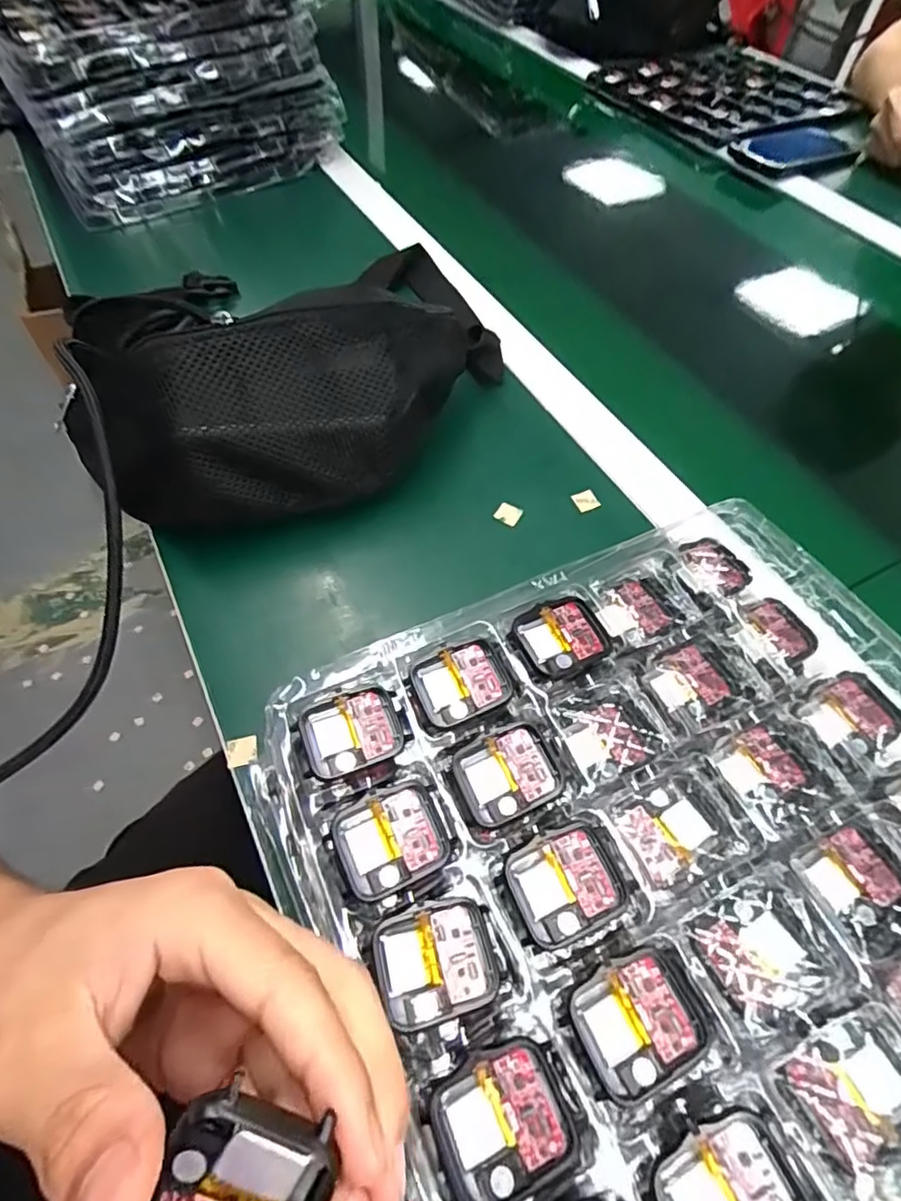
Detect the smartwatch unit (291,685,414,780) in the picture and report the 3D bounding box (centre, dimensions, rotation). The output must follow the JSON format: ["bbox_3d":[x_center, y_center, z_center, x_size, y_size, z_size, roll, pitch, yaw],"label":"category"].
[{"bbox_3d":[-0.045,0.060,0.269,0.046,0.006,0.035,-19,60,-13],"label":"smartwatch unit"}]

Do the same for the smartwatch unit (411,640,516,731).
[{"bbox_3d":[0.007,0.039,0.277,0.044,0.004,0.036,-20,60,-14],"label":"smartwatch unit"}]

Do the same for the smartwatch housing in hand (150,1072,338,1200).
[{"bbox_3d":[-0.047,0.134,0.128,0.036,0.007,0.045,22,88,-6],"label":"smartwatch housing in hand"}]

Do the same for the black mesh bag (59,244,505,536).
[{"bbox_3d":[-0.082,-0.136,0.381,0.285,0.111,0.117,-22,61,-14],"label":"black mesh bag"}]

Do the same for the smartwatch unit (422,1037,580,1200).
[{"bbox_3d":[0.018,0.174,0.197,0.047,0.007,0.038,-17,59,-12],"label":"smartwatch unit"}]

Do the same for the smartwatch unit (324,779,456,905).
[{"bbox_3d":[-0.024,0.097,0.239,0.046,0.007,0.038,-21,60,-14],"label":"smartwatch unit"}]

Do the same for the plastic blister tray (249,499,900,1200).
[{"bbox_3d":[0.094,0.098,0.243,0.292,0.033,0.267,-23,61,-15],"label":"plastic blister tray"}]

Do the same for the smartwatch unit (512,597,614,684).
[{"bbox_3d":[0.056,0.018,0.292,0.045,0.004,0.039,-21,60,-14],"label":"smartwatch unit"}]

